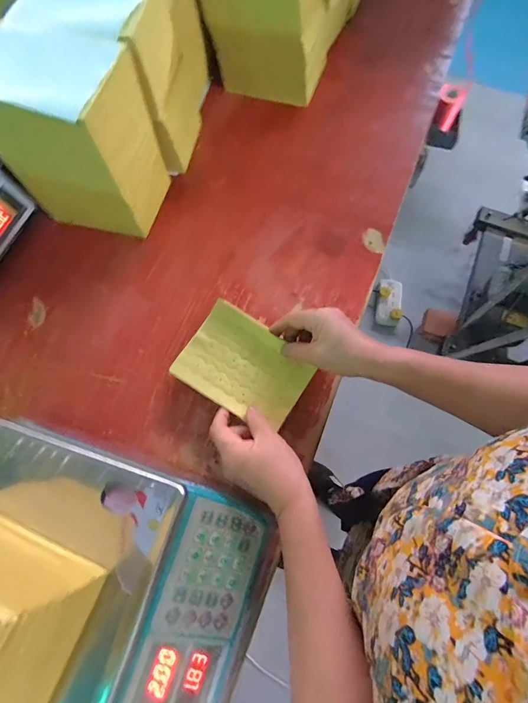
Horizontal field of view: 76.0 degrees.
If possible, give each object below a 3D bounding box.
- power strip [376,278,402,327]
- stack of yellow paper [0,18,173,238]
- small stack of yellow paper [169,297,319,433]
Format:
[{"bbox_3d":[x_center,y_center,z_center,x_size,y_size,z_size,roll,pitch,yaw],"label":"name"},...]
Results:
[{"bbox_3d":[0.539,-0.217,1.447,0.111,0.048,0.224,10,72,3],"label":"power strip"},{"bbox_3d":[-0.242,-0.279,0.458,0.159,0.200,0.121,15,73,5],"label":"stack of yellow paper"},{"bbox_3d":[-0.023,0.017,0.434,0.157,0.017,0.118,31,75,8],"label":"small stack of yellow paper"}]

